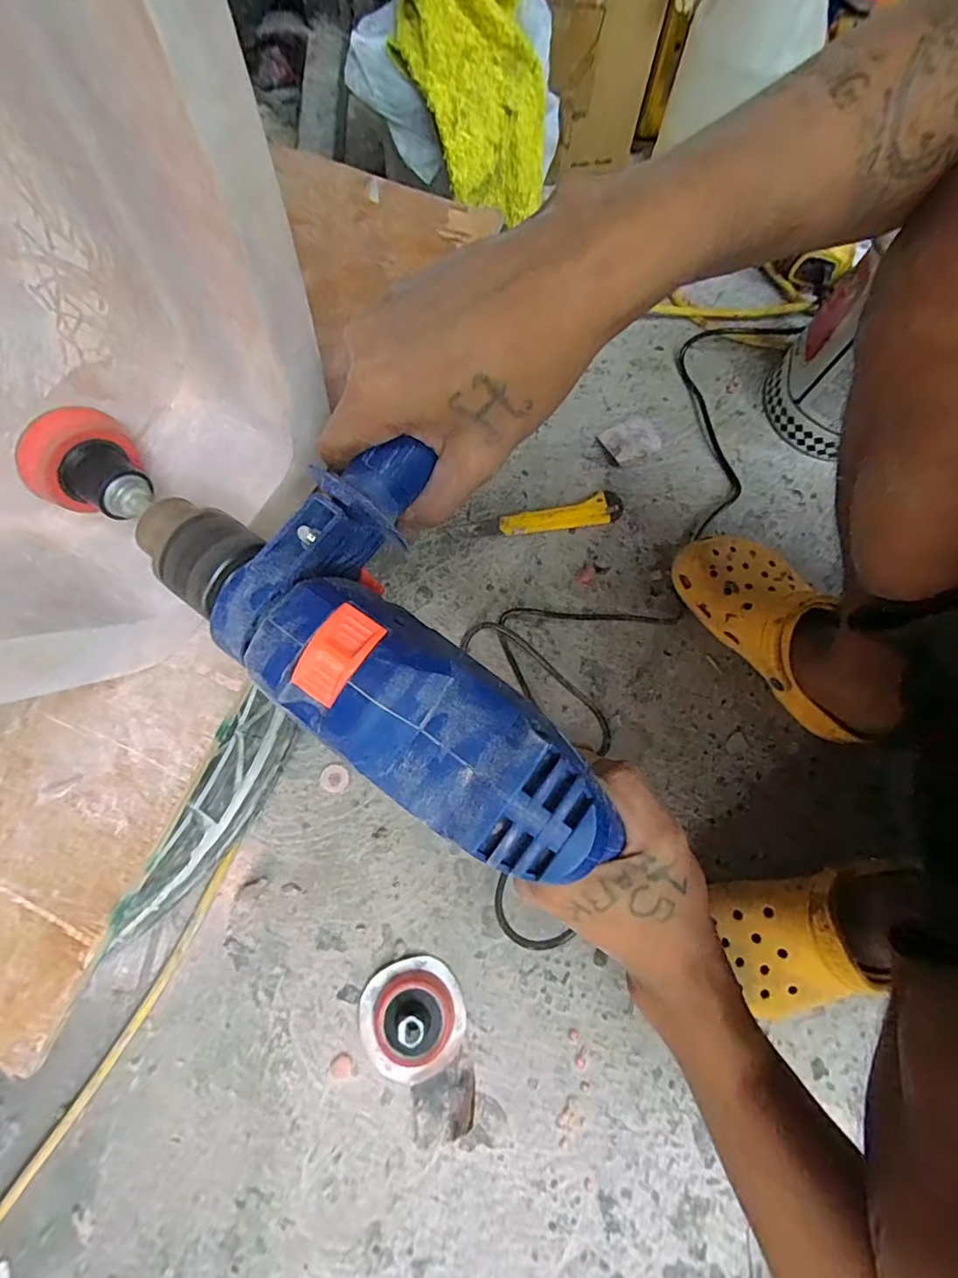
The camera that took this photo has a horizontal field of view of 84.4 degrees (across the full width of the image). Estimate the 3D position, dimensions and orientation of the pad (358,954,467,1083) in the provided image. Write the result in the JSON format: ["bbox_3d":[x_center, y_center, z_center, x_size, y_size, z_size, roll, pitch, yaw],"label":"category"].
[{"bbox_3d":[-0.060,0.336,0.461,0.090,0.036,0.089,-30,77,-10],"label":"pad"}]

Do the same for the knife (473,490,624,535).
[{"bbox_3d":[0.082,-0.141,0.617,0.173,0.014,0.038,-12,75,-5],"label":"knife"}]

